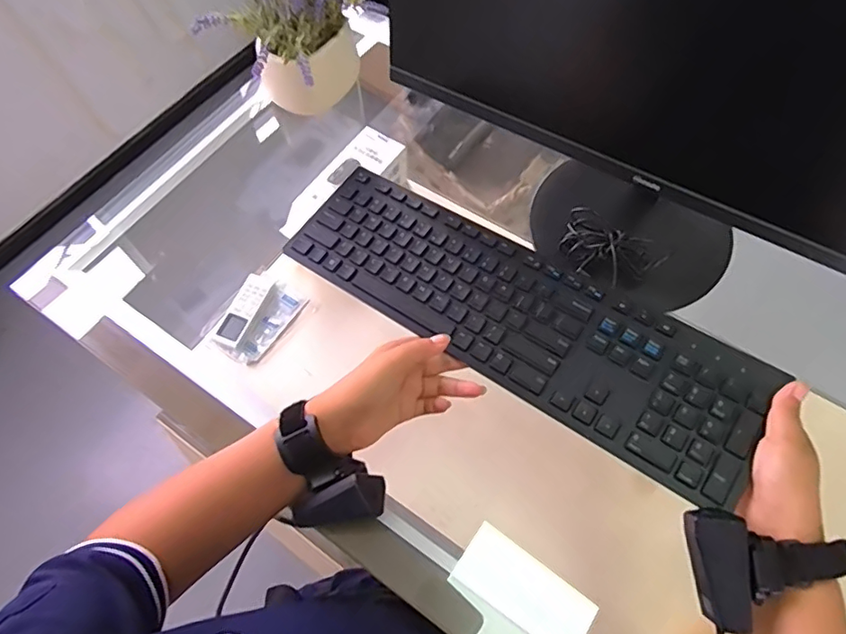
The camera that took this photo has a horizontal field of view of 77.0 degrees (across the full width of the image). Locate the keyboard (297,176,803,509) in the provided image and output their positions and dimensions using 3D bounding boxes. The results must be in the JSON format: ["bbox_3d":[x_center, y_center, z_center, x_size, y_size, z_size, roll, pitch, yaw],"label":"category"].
[{"bbox_3d":[0.070,-0.009,0.470,0.427,0.015,0.124,31,69,22],"label":"keyboard"}]

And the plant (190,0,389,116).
[{"bbox_3d":[-0.145,-0.336,0.568,0.131,0.229,0.162,23,67,13],"label":"plant"}]

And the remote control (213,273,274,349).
[{"bbox_3d":[-0.282,-0.013,0.844,0.045,0.020,0.130,22,67,12],"label":"remote control"}]

